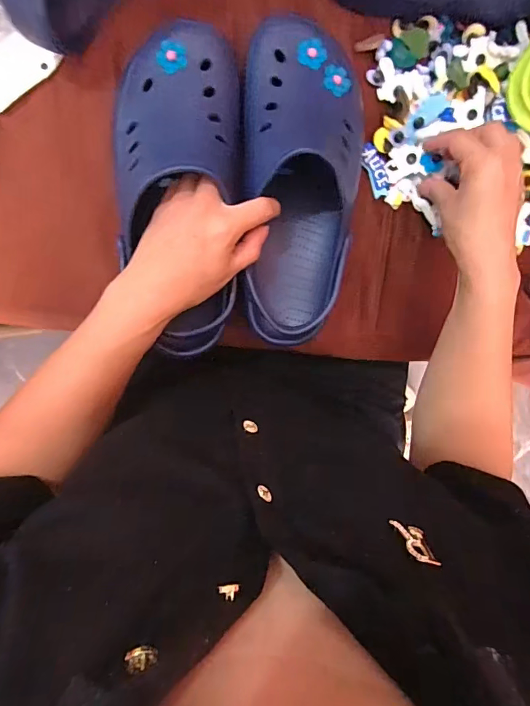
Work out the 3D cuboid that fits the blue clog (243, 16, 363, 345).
[{"bbox_3d":[0.032,-0.150,0.387,0.108,0.087,0.280,1,95,-7],"label":"blue clog"}]

